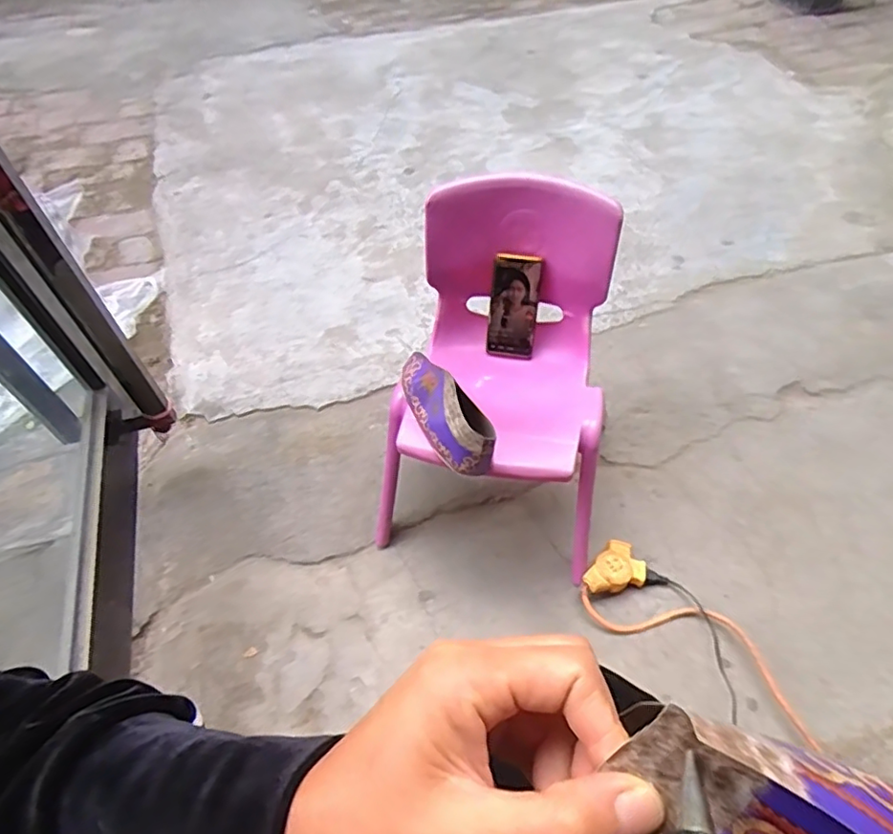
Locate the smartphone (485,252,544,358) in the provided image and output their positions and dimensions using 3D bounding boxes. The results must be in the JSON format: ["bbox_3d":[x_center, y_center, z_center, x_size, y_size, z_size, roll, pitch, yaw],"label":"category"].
[{"bbox_3d":[0.104,-0.170,0.933,0.071,0.168,0.015,10,32,11],"label":"smartphone"}]

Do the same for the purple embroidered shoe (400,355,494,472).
[{"bbox_3d":[-0.011,-0.016,0.821,0.063,0.086,0.236,-27,46,-13],"label":"purple embroidered shoe"}]

